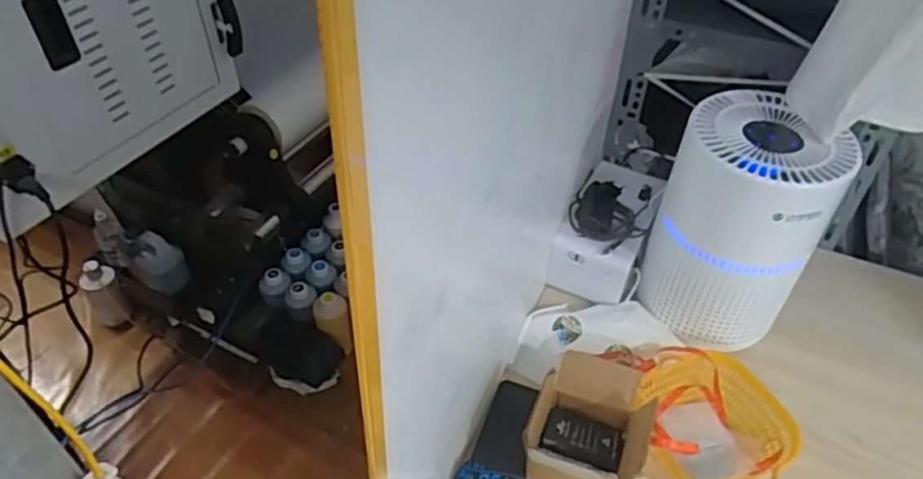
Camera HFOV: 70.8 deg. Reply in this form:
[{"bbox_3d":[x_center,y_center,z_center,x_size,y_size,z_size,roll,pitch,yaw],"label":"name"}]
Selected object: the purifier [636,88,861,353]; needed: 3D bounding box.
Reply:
[{"bbox_3d":[0.355,-0.018,0.840,0.194,0.268,0.184,22,47,20],"label":"purifier"}]

